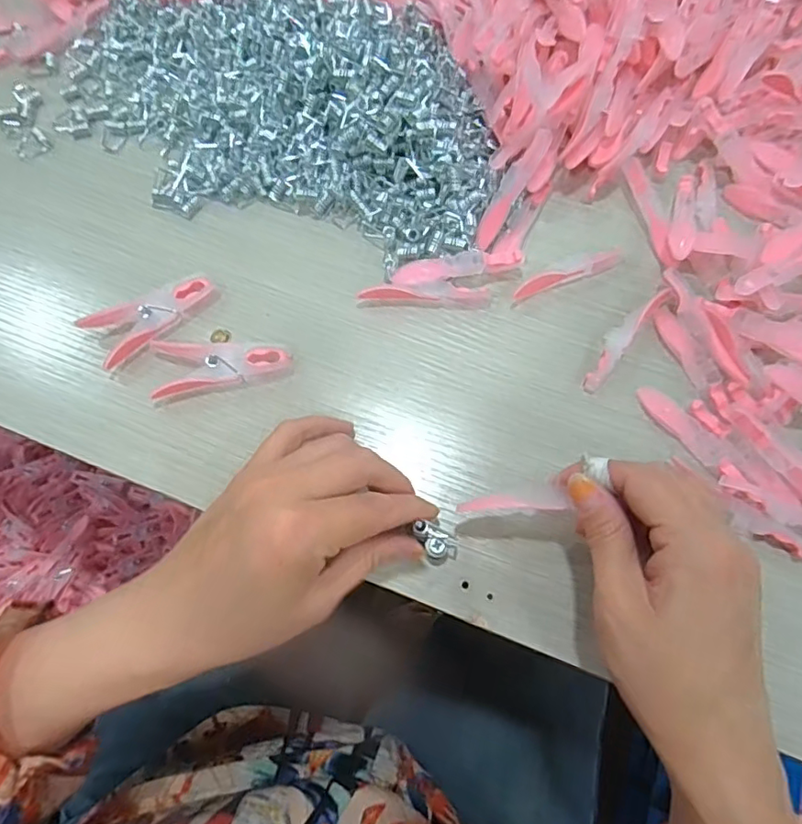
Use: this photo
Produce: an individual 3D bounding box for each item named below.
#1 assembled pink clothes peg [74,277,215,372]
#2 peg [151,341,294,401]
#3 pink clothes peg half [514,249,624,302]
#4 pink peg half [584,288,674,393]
[{"bbox_3d":[-0.146,-0.056,0.325,0.074,0.017,0.034,-31,73,-11],"label":"assembled pink clothes peg"},{"bbox_3d":[-0.104,-0.030,0.316,0.077,0.014,0.039,-9,70,-3],"label":"peg"},{"bbox_3d":[0.104,-0.087,0.337,0.076,0.009,0.014,-21,71,-8],"label":"pink clothes peg half"},{"bbox_3d":[0.130,-0.046,0.319,0.014,0.013,0.079,39,74,13],"label":"pink peg half"}]

